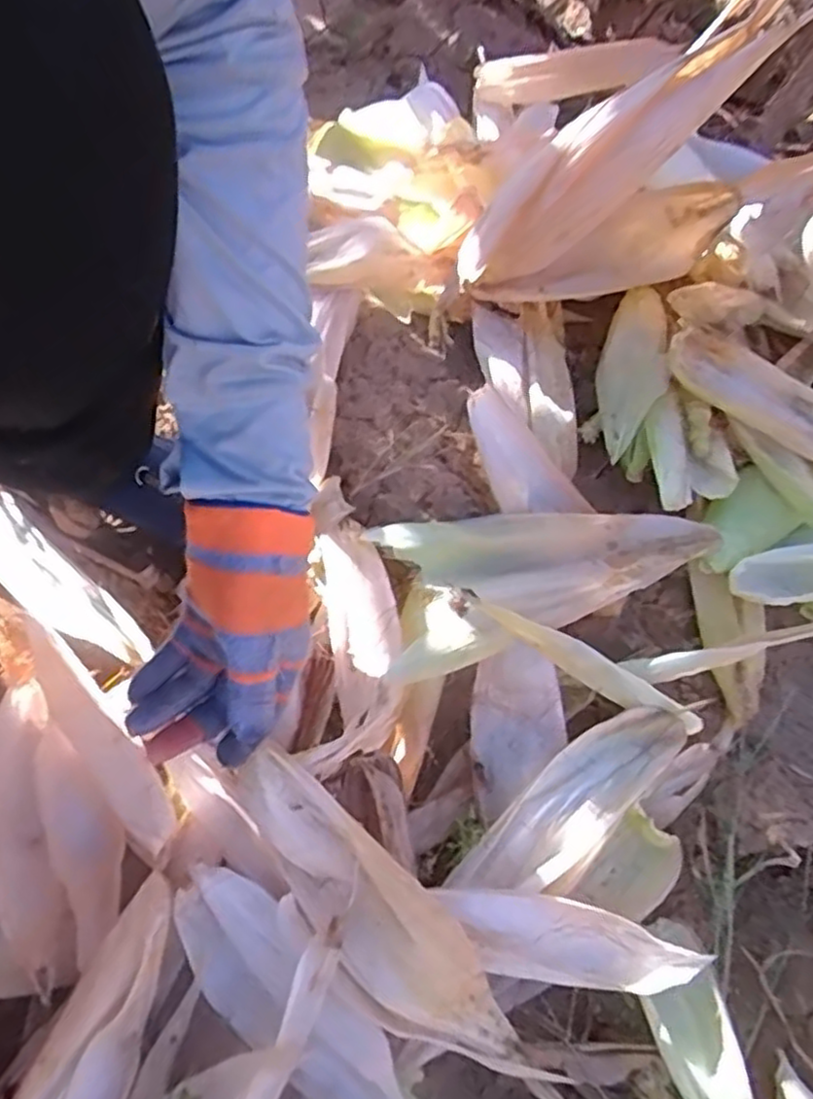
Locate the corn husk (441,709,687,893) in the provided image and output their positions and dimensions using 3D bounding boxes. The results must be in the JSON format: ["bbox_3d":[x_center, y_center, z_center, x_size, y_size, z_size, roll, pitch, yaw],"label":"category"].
[{"bbox_3d":[0.110,0.172,0.482,0.178,0.032,0.054,-39,75,-3],"label":"corn husk"}]

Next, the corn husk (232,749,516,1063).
[{"bbox_3d":[-0.023,0.219,0.436,0.219,0.040,0.062,42,73,12],"label":"corn husk"}]

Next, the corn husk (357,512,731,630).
[{"bbox_3d":[0.101,0.012,0.517,0.238,0.034,0.087,-2,69,-4],"label":"corn husk"}]

